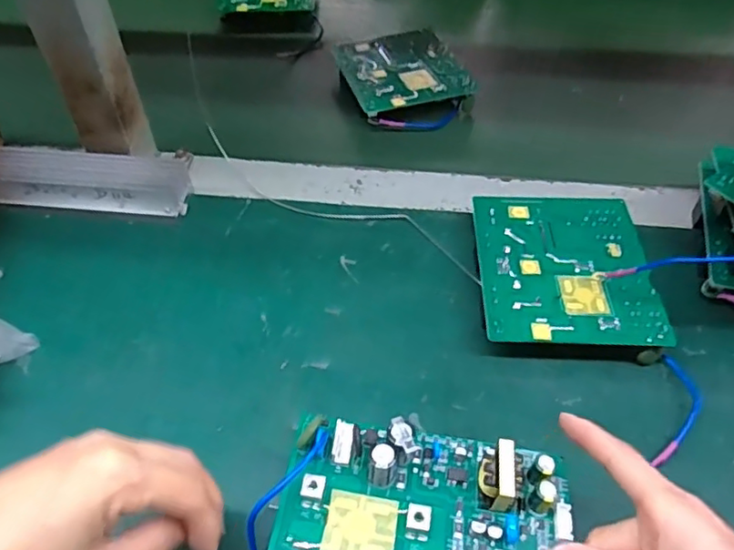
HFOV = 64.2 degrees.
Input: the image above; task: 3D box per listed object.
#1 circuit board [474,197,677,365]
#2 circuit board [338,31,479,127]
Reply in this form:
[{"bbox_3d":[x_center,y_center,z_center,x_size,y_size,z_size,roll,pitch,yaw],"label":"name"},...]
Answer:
[{"bbox_3d":[0.134,-0.002,0.409,0.113,0.026,0.129,1,50,2],"label":"circuit board"},{"bbox_3d":[0.034,-0.201,0.582,0.113,0.019,0.138,-13,51,-10],"label":"circuit board"}]

